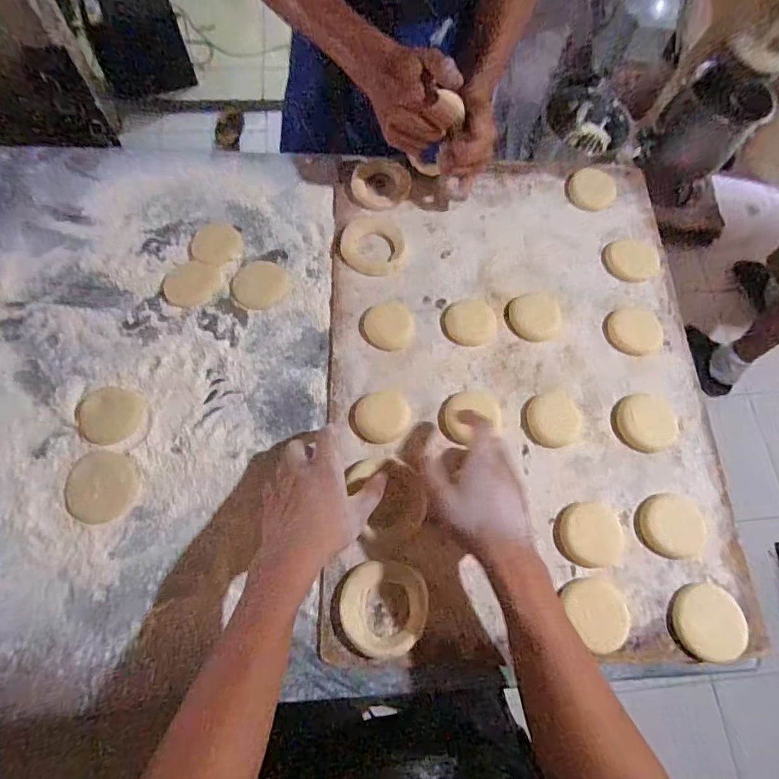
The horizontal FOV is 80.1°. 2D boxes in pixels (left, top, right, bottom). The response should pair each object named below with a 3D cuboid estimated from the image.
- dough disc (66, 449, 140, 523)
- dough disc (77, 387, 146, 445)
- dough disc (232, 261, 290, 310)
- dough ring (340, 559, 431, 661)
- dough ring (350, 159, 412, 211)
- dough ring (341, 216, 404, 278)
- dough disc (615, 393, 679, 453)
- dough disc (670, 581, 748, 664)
[{"bbox_3d":[-0.288,0.098,0.463,0.068,0.010,0.067,1,69,-2],"label":"dough disc"},{"bbox_3d":[-0.290,0.026,0.480,0.065,0.010,0.059,22,70,6],"label":"dough disc"},{"bbox_3d":[-0.155,-0.126,0.560,0.063,0.004,0.067,1,69,-2],"label":"dough disc"},{"bbox_3d":[-0.005,0.203,0.431,0.080,0.015,0.079,1,69,-2],"label":"dough ring"},{"bbox_3d":[-0.010,-0.267,0.599,0.074,0.011,0.074,1,69,-2],"label":"dough ring"},{"bbox_3d":[-0.021,-0.175,0.563,0.075,0.011,0.076,1,69,-2],"label":"dough ring"},{"bbox_3d":[0.280,0.035,0.502,0.063,0.006,0.062,1,69,-2],"label":"dough disc"},{"bbox_3d":[0.300,0.216,0.433,0.064,0.015,0.062,1,69,-2],"label":"dough disc"}]

